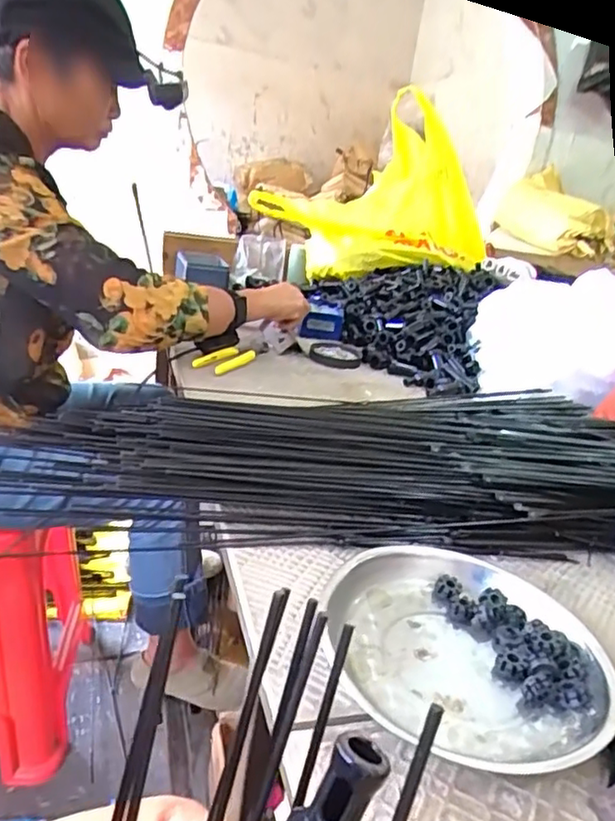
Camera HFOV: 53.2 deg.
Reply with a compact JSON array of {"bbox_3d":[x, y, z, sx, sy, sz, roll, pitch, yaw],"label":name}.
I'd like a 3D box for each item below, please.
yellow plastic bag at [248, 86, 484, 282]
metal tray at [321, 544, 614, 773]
[{"bbox_3d":[0.127,-0.462,1.294,0.486,0.325,0.248,13,22,11],"label":"yellow plastic bag"},{"bbox_3d":[0.109,0.151,0.414,0.182,0.034,0.166,22,25,30],"label":"metal tray"}]

